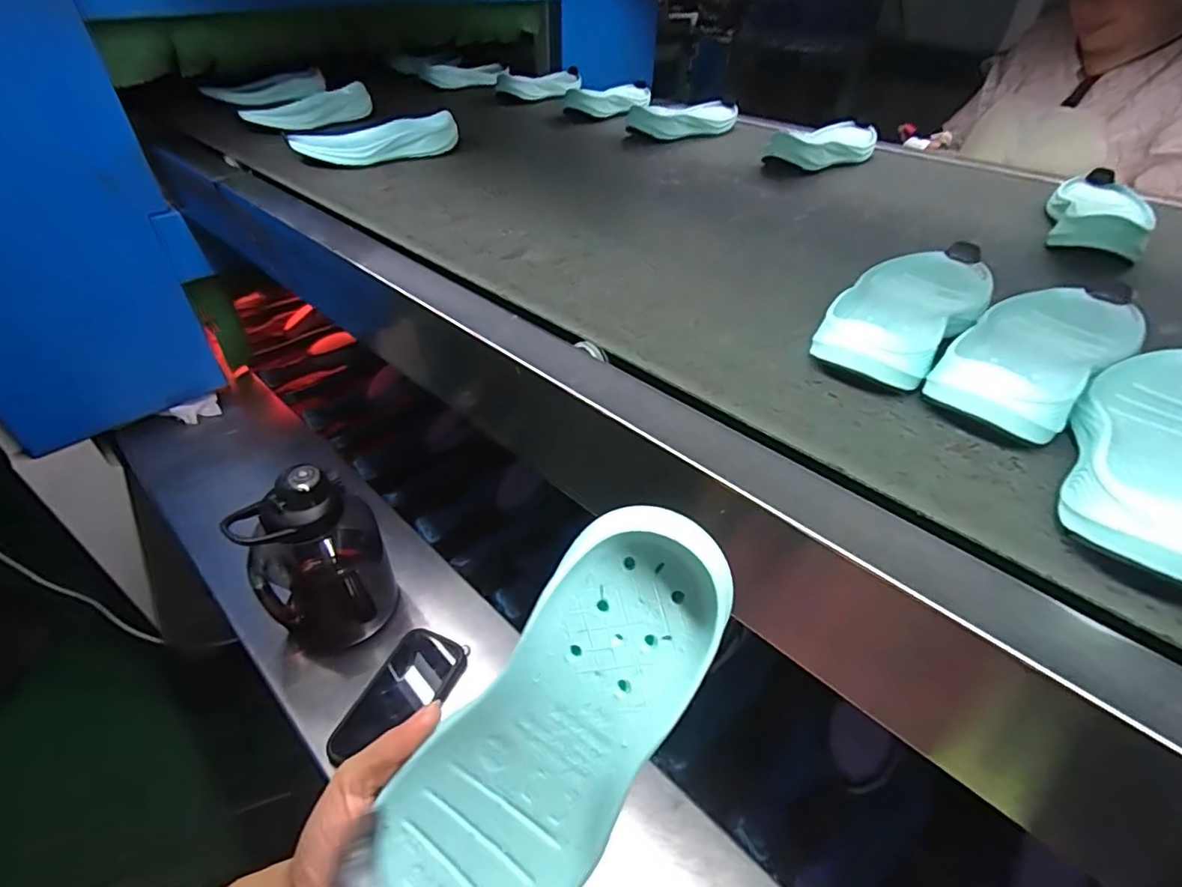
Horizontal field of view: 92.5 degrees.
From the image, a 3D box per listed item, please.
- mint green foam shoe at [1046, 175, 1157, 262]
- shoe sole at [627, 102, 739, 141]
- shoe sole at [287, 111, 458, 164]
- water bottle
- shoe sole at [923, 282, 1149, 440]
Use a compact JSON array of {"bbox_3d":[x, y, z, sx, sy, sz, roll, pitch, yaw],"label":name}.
[{"bbox_3d":[0.519,-0.238,0.574,0.084,0.031,0.172,24,44,23],"label":"mint green foam shoe"},{"bbox_3d":[0.150,-0.504,0.880,0.196,0.036,0.080,-27,49,-29],"label":"shoe sole"},{"bbox_3d":[-0.284,-0.399,0.754,0.204,0.047,0.055,-15,43,-20],"label":"shoe sole"},{"bbox_3d":[-0.306,0.141,0.641,0.134,0.245,0.109,-20,45,-25],"label":"water bottle"},{"bbox_3d":[0.293,-0.068,0.376,0.217,0.040,0.093,-30,50,-31],"label":"shoe sole"}]

